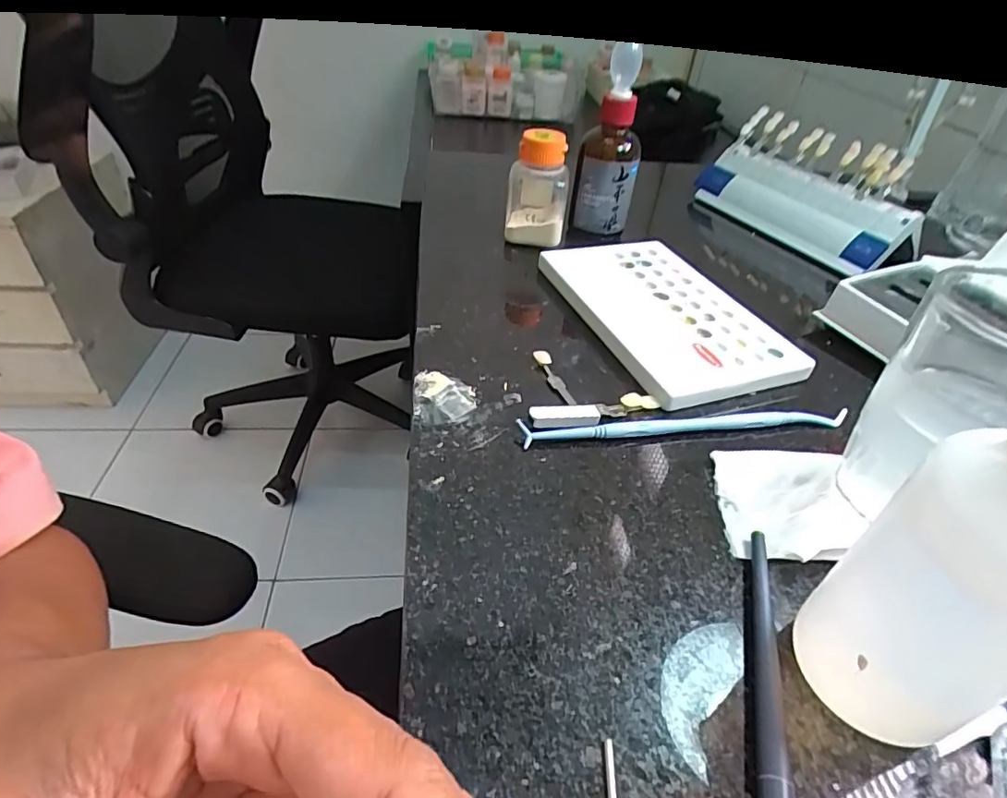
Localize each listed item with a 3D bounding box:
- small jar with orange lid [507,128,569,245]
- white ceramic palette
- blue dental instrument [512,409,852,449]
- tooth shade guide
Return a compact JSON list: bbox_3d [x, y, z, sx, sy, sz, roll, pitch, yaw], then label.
[{"bbox_3d":[0.024,-0.149,0.386,0.041,0.076,0.045,2,41,-2],"label":"small jar with orange lid"},{"bbox_3d":[0.092,-0.055,0.327,0.096,0.012,0.155,-12,43,-20],"label":"white ceramic palette"},{"bbox_3d":[0.088,0.012,0.253,0.161,0.006,0.011,-1,41,-8],"label":"blue dental instrument"},{"bbox_3d":[0.241,-0.166,0.436,0.069,0.072,0.181,-16,45,-21],"label":"tooth shade guide"}]

